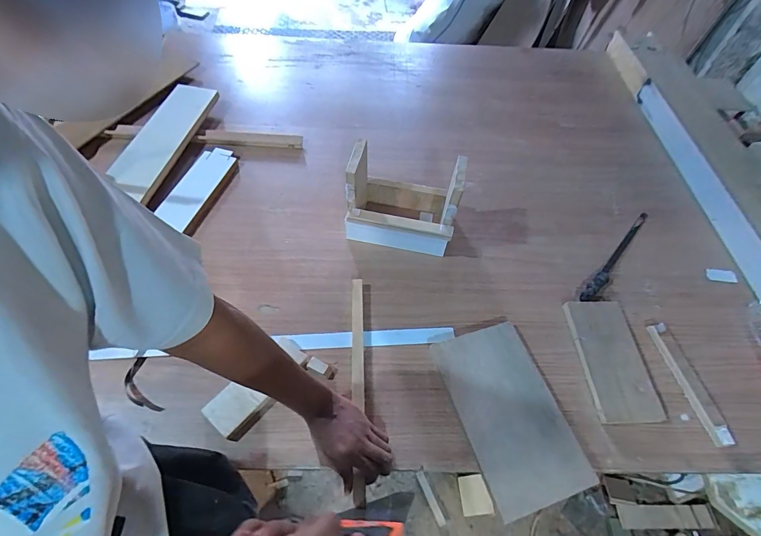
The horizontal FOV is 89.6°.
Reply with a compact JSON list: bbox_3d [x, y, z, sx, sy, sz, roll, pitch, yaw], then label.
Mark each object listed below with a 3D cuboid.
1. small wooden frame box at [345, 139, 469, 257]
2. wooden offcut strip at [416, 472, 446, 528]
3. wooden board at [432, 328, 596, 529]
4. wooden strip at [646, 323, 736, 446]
[{"bbox_3d":[0.044,-0.135,0.737,0.202,0.166,0.134,12,58,4],"label":"small wooden frame box"},{"bbox_3d":[0.157,0.713,1.188,0.023,0.017,0.155,-21,61,-15],"label":"wooden offcut strip"},{"bbox_3d":[0.194,0.219,0.594,0.143,0.008,0.261,-21,59,-4],"label":"wooden board"},{"bbox_3d":[0.508,0.188,0.636,0.026,0.021,0.196,-6,58,-7],"label":"wooden strip"}]

